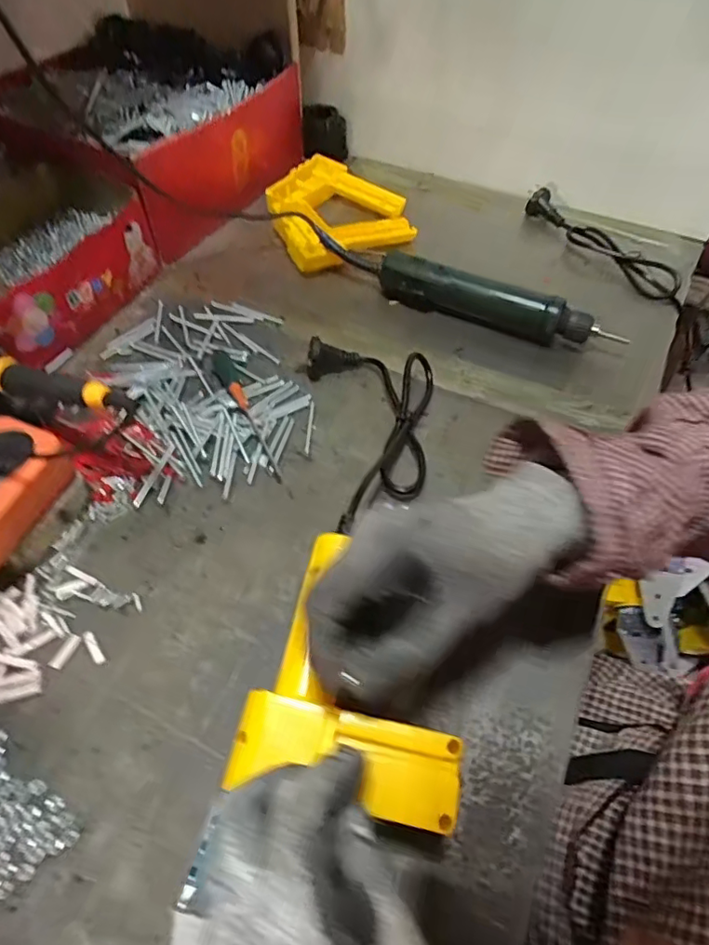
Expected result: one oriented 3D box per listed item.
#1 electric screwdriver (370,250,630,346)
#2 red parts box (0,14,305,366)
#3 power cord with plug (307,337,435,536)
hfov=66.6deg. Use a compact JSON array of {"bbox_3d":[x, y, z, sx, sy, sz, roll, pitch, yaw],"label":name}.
[{"bbox_3d":[0.135,-0.168,0.531,0.235,0.040,0.033,20,56,13],"label":"electric screwdriver"},{"bbox_3d":[-0.293,-0.333,0.592,0.269,0.115,0.488,22,56,14],"label":"red parts box"},{"bbox_3d":[0.026,-0.038,0.431,0.106,0.047,0.201,-7,54,-7],"label":"power cord with plug"}]

